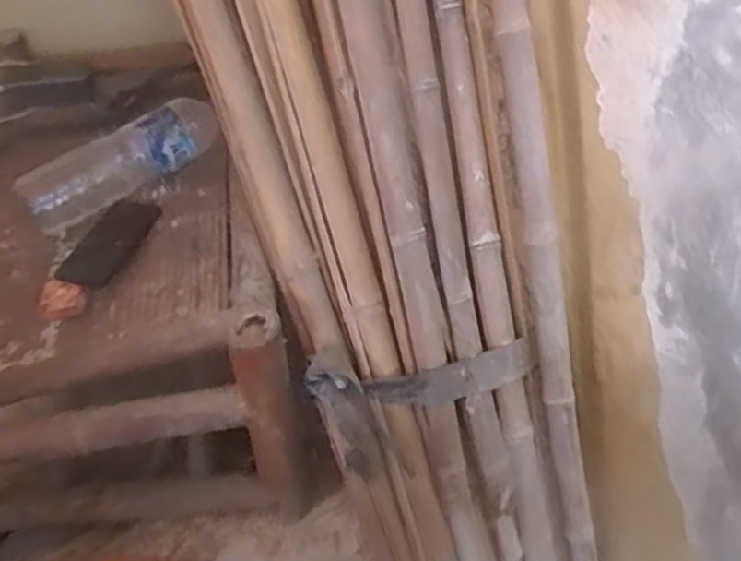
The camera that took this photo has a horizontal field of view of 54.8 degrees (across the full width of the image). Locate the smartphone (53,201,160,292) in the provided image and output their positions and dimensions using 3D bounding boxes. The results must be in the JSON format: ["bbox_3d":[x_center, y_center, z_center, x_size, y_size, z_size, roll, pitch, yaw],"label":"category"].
[{"bbox_3d":[-0.343,-0.049,0.950,0.076,0.011,0.159,15,49,15],"label":"smartphone"}]

